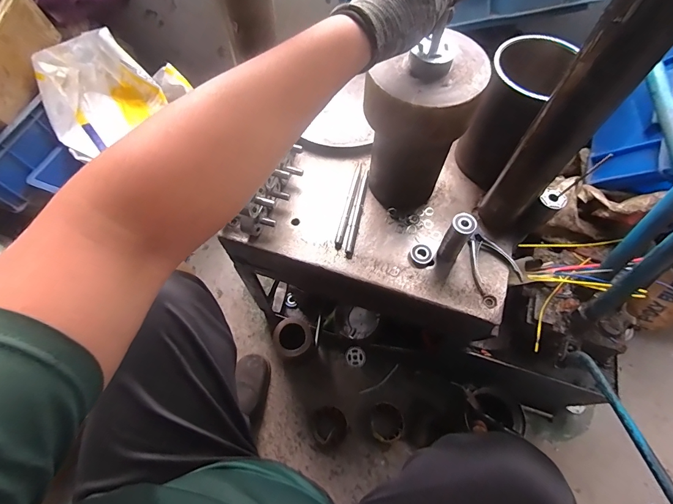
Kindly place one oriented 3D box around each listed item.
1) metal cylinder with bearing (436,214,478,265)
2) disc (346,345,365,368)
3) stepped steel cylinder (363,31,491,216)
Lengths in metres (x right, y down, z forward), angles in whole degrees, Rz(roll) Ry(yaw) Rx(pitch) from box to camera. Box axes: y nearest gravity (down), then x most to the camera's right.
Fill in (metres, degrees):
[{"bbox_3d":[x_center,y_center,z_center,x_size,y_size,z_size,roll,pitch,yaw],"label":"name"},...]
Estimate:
[{"bbox_3d":[0.177,-0.022,0.516,0.033,0.089,0.039,34,68,16],"label":"metal cylinder with bearing"},{"bbox_3d":[0.049,0.270,0.913,0.048,0.007,0.056,-11,64,-5],"label":"disc"},{"bbox_3d":[0.120,-0.172,0.514,0.120,0.226,0.134,28,67,13],"label":"stepped steel cylinder"}]

